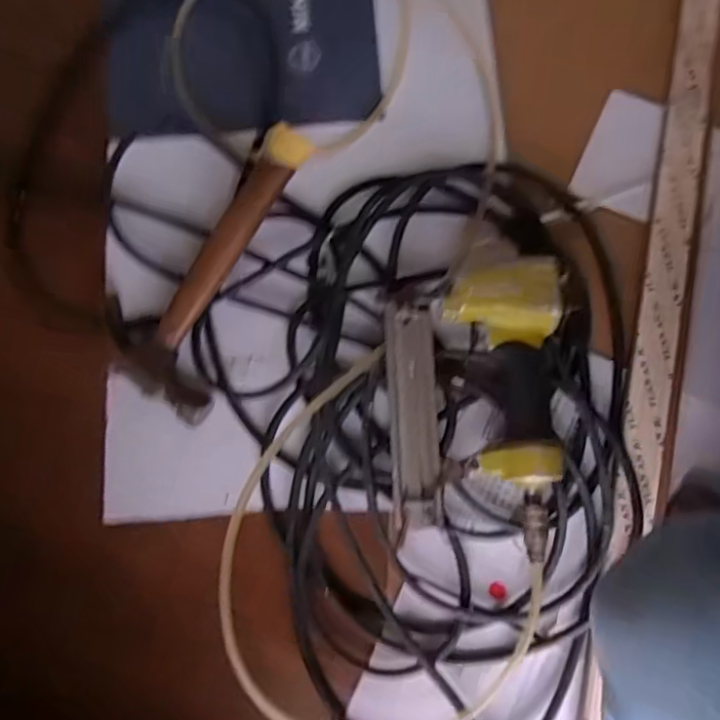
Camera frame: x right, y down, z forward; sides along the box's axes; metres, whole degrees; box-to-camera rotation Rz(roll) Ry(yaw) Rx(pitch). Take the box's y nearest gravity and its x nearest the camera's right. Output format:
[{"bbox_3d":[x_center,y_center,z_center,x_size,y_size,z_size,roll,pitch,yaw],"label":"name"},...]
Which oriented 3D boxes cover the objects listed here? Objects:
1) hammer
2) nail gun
[{"bbox_3d":[-0.141,-0.094,0.617,0.144,0.052,0.290,31,93,7],"label":"hammer"},{"bbox_3d":[0.099,0.036,0.571,0.154,0.073,0.242,4,77,2],"label":"nail gun"}]

